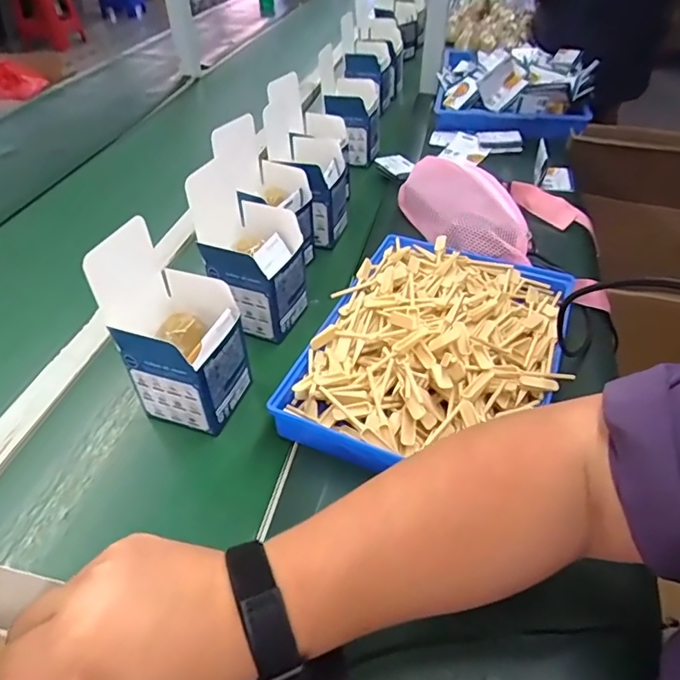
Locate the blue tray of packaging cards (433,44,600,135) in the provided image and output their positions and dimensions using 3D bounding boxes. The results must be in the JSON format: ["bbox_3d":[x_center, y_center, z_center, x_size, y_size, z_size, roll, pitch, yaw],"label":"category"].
[{"bbox_3d":[0.362,-0.533,1.080,0.304,0.103,0.313,6,43,8],"label":"blue tray of packaging cards"}]

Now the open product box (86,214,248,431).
[{"bbox_3d":[-0.148,-0.005,0.482,0.087,0.179,0.089,13,44,16],"label":"open product box"}]

